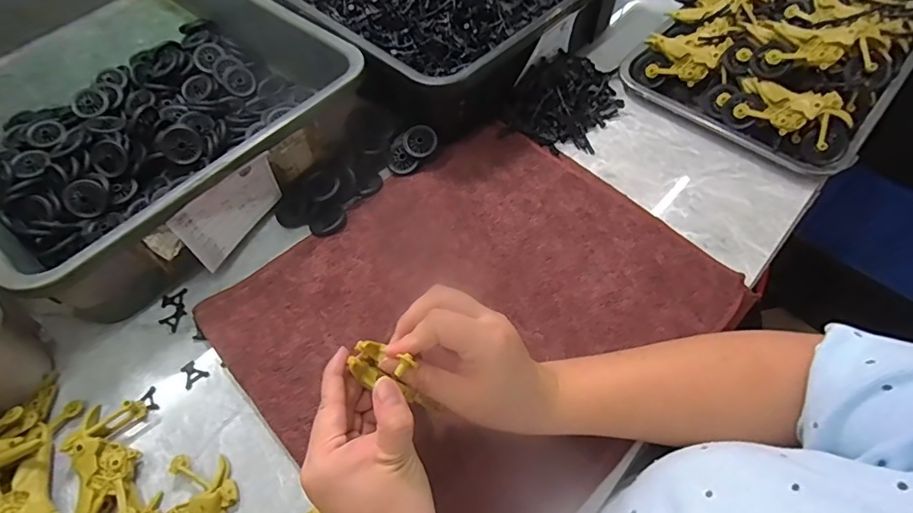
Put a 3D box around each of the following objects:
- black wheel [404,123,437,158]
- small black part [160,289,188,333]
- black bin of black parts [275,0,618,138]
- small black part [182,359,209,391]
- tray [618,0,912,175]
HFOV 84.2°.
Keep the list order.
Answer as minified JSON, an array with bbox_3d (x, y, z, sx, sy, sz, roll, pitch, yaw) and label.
[{"bbox_3d":[-0.039,-0.124,0.539,0.034,0.007,0.037,-1,81,5],"label":"black wheel"},{"bbox_3d":[-0.262,0.049,0.467,0.022,0.004,0.041,-12,59,-5],"label":"small black part"},{"bbox_3d":[-0.074,-0.378,0.665,0.501,0.094,0.358,38,67,22],"label":"black bin of black parts"},{"bbox_3d":[-0.228,0.100,0.435,0.020,0.007,0.023,-36,64,-18],"label":"small black part"},{"bbox_3d":[0.381,-0.272,0.589,0.274,0.096,0.334,36,66,21],"label":"tray"}]

